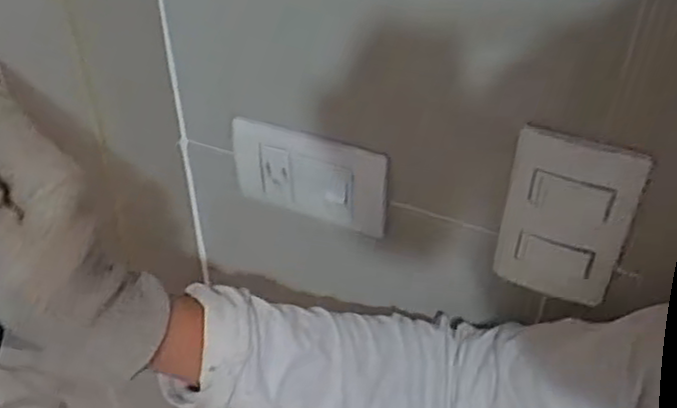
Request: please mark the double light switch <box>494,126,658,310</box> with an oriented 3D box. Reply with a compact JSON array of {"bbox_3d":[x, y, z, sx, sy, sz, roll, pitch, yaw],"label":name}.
[{"bbox_3d":[0.130,0.010,0.407,0.067,0.109,0.009,19,44,20],"label":"double light switch"}]

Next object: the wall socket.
[{"bbox_3d":[-0.021,-0.017,0.483,0.113,0.072,0.012,17,44,18],"label":"wall socket"}]

